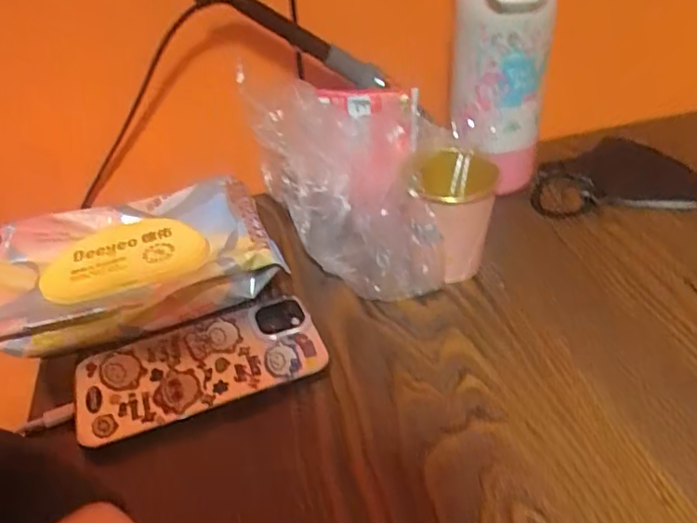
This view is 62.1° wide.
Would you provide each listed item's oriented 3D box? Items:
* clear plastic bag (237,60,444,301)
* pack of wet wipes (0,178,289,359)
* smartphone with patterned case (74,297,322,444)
[{"bbox_3d":[-0.002,-0.057,0.427,0.131,0.116,0.156,-6,38,-2],"label":"clear plastic bag"},{"bbox_3d":[-0.168,0.000,0.416,0.212,0.036,0.133,-19,41,-19],"label":"pack of wet wipes"},{"bbox_3d":[-0.092,0.065,0.364,0.148,0.012,0.075,-15,39,-13],"label":"smartphone with patterned case"}]

